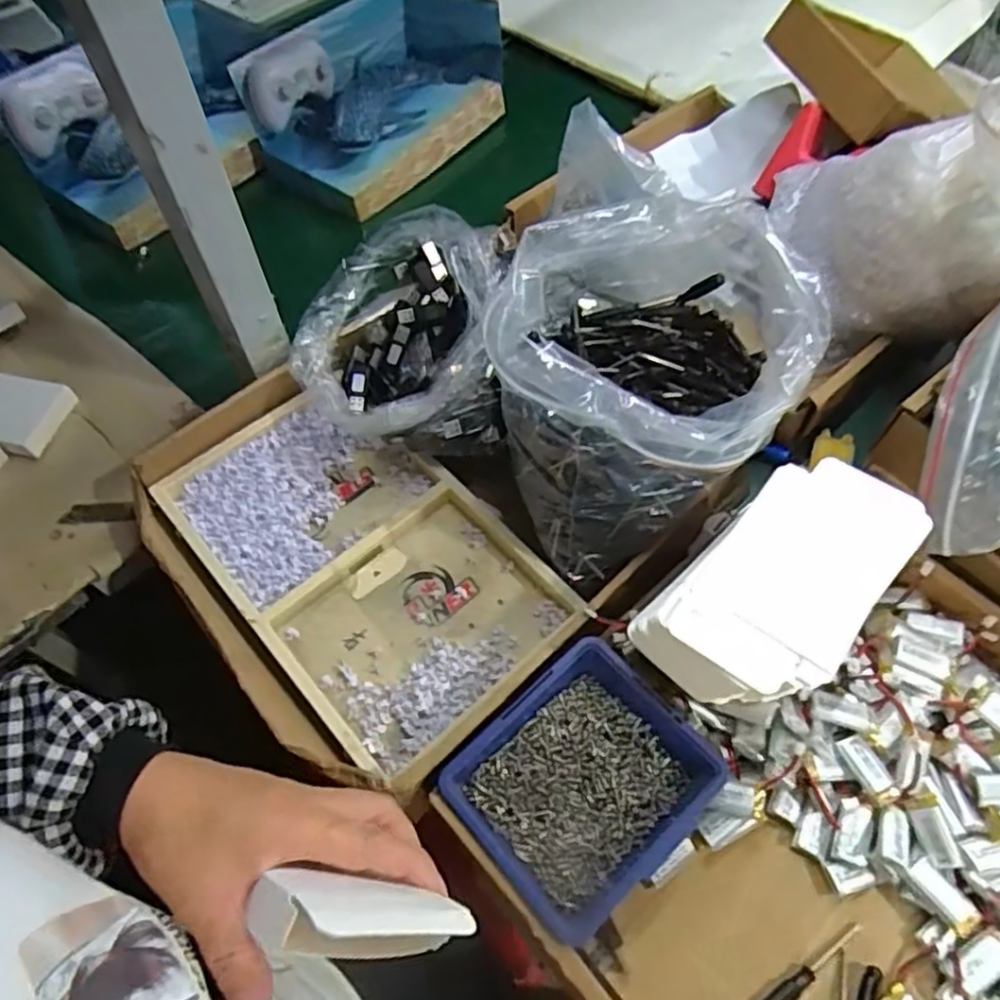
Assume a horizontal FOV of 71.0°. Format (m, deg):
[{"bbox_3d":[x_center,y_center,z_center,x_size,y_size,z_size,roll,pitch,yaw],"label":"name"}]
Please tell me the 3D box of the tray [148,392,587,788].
[{"bbox_3d":[-0.114,0.044,0.562,0.197,0.033,0.335,-41,65,-20],"label":"tray"}]

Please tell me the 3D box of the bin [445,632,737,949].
[{"bbox_3d":[0.052,0.183,0.451,0.143,0.057,0.125,-36,64,-18],"label":"bin"}]

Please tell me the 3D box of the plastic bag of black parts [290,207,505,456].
[{"bbox_3d":[-0.087,-0.143,0.608,0.179,0.130,0.200,-2,58,1],"label":"plastic bag of black parts"}]

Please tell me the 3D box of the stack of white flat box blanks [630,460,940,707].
[{"bbox_3d":[0.178,0.061,0.457,0.195,0.076,0.105,-38,65,-19],"label":"stack of white flat box blanks"}]

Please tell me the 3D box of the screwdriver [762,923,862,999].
[{"bbox_3d":[0.184,0.285,0.421,0.089,0.008,0.013,-32,63,-16],"label":"screwdriver"}]

